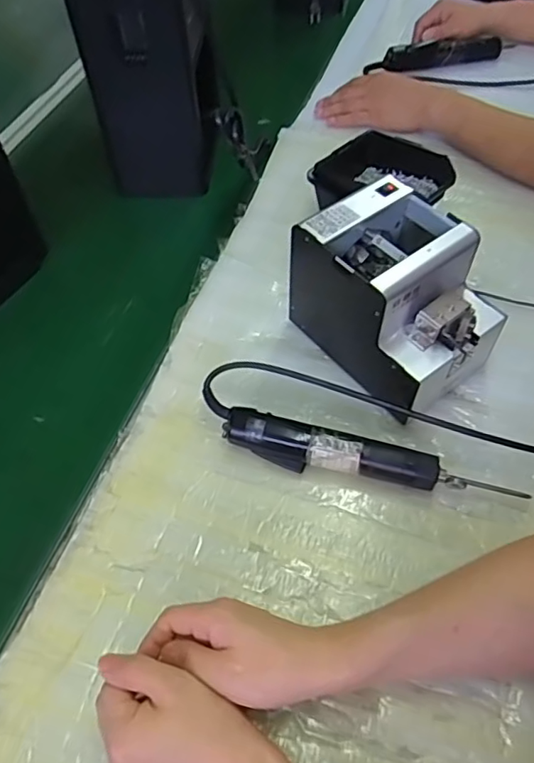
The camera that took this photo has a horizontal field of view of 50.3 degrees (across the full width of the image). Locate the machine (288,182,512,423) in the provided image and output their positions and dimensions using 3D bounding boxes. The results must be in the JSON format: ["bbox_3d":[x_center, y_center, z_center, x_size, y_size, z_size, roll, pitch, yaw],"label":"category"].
[{"bbox_3d":[0.128,-0.082,0.567,0.128,0.143,0.174,-38,62,-22],"label":"machine"}]

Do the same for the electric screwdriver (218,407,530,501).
[{"bbox_3d":[0.092,0.074,0.525,0.277,0.037,0.044,14,57,12],"label":"electric screwdriver"}]

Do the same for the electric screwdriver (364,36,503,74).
[{"bbox_3d":[0.279,-0.534,0.938,0.218,0.041,0.040,-7,55,-1],"label":"electric screwdriver"}]

